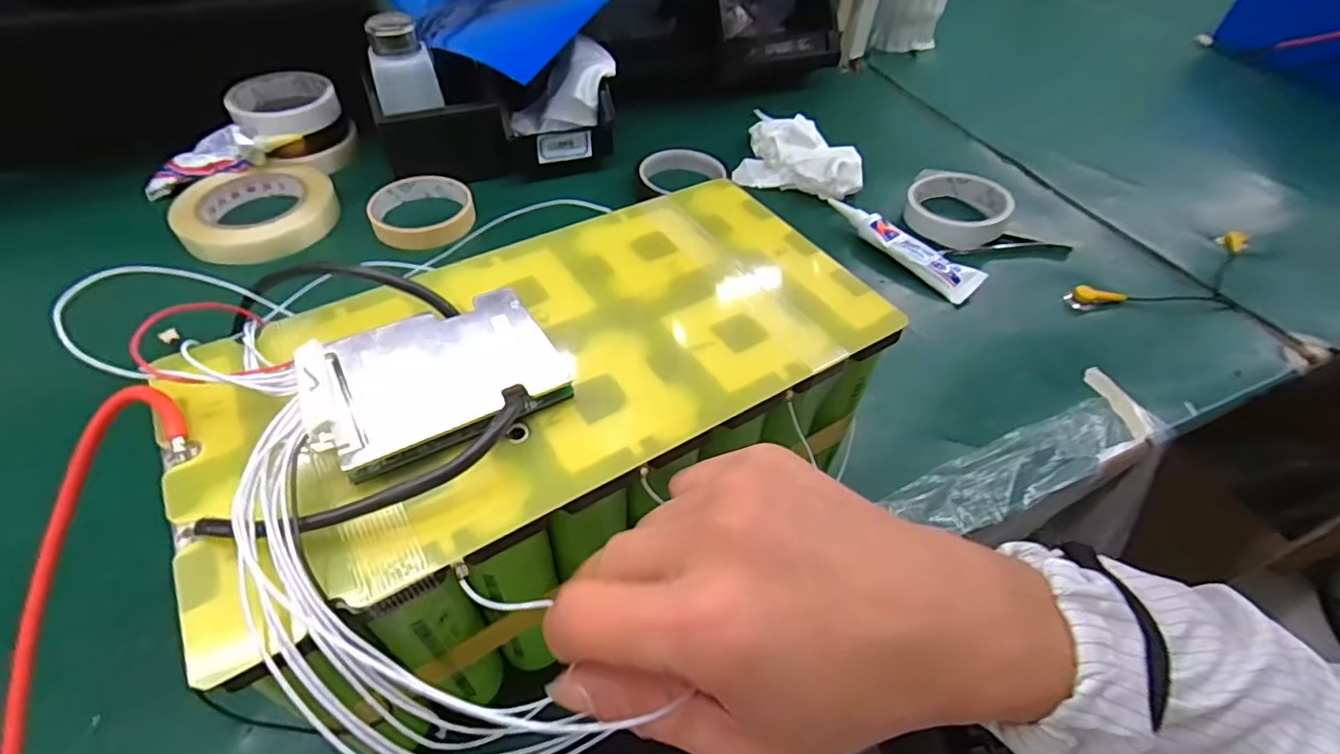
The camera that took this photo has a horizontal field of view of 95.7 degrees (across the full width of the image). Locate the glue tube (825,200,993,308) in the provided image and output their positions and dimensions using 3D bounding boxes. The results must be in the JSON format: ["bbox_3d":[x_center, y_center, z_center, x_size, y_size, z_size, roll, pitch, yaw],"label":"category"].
[{"bbox_3d":[0.193,-0.112,0.519,0.147,0.013,0.035,38,84,21],"label":"glue tube"}]

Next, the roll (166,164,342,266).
[{"bbox_3d":[-0.352,-0.143,0.520,0.120,0.032,0.101,-13,52,-15],"label":"roll"}]

